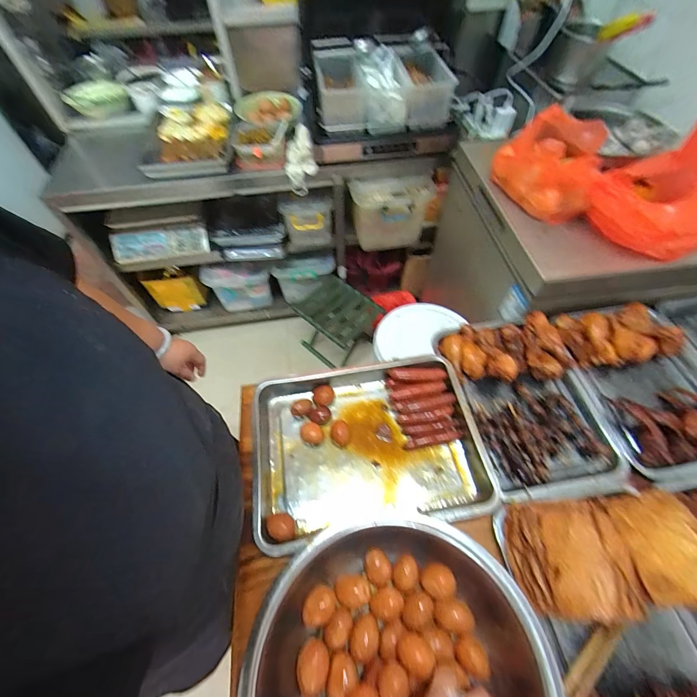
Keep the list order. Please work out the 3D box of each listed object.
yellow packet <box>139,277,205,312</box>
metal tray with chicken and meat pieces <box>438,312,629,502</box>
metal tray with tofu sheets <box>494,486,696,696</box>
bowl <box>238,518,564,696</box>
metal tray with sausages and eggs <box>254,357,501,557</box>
[{"bbox_3d":[-0.772,-0.243,1.479,0.227,0.167,0.038,-4,58,-1],"label":"yellow packet"},{"bbox_3d":[0.345,0.087,0.626,0.250,0.070,0.361,-14,59,-7],"label":"metal tray with chicken and meat pieces"},{"bbox_3d":[0.388,0.368,0.431,0.263,0.098,0.332,-9,58,-4],"label":"metal tray with tofu sheets"},{"bbox_3d":[0.057,0.402,0.400,0.331,0.102,0.305,-1,58,1],"label":"bowl"},{"bbox_3d":[0.032,0.171,0.588,0.398,0.055,0.285,-9,58,-4],"label":"metal tray with sausages and eggs"}]

